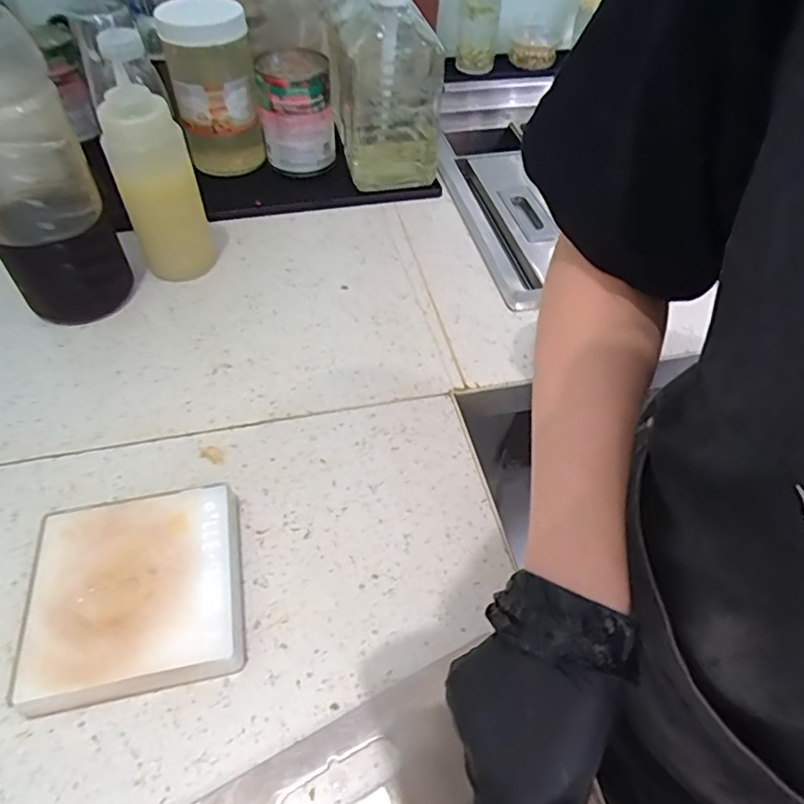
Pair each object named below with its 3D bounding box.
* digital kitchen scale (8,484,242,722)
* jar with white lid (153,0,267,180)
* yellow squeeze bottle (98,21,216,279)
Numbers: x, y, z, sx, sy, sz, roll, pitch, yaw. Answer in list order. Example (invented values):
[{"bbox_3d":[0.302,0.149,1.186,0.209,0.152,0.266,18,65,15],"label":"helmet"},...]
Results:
[{"bbox_3d":[-0.167,0.117,0.372,0.121,0.027,0.125,-10,50,-10],"label":"digital kitchen scale"},{"bbox_3d":[-0.214,-0.355,0.673,0.092,0.172,0.082,-11,50,-11],"label":"jar with white lid"},{"bbox_3d":[-0.224,-0.211,0.530,0.063,0.205,0.078,-13,51,-12],"label":"yellow squeeze bottle"}]

